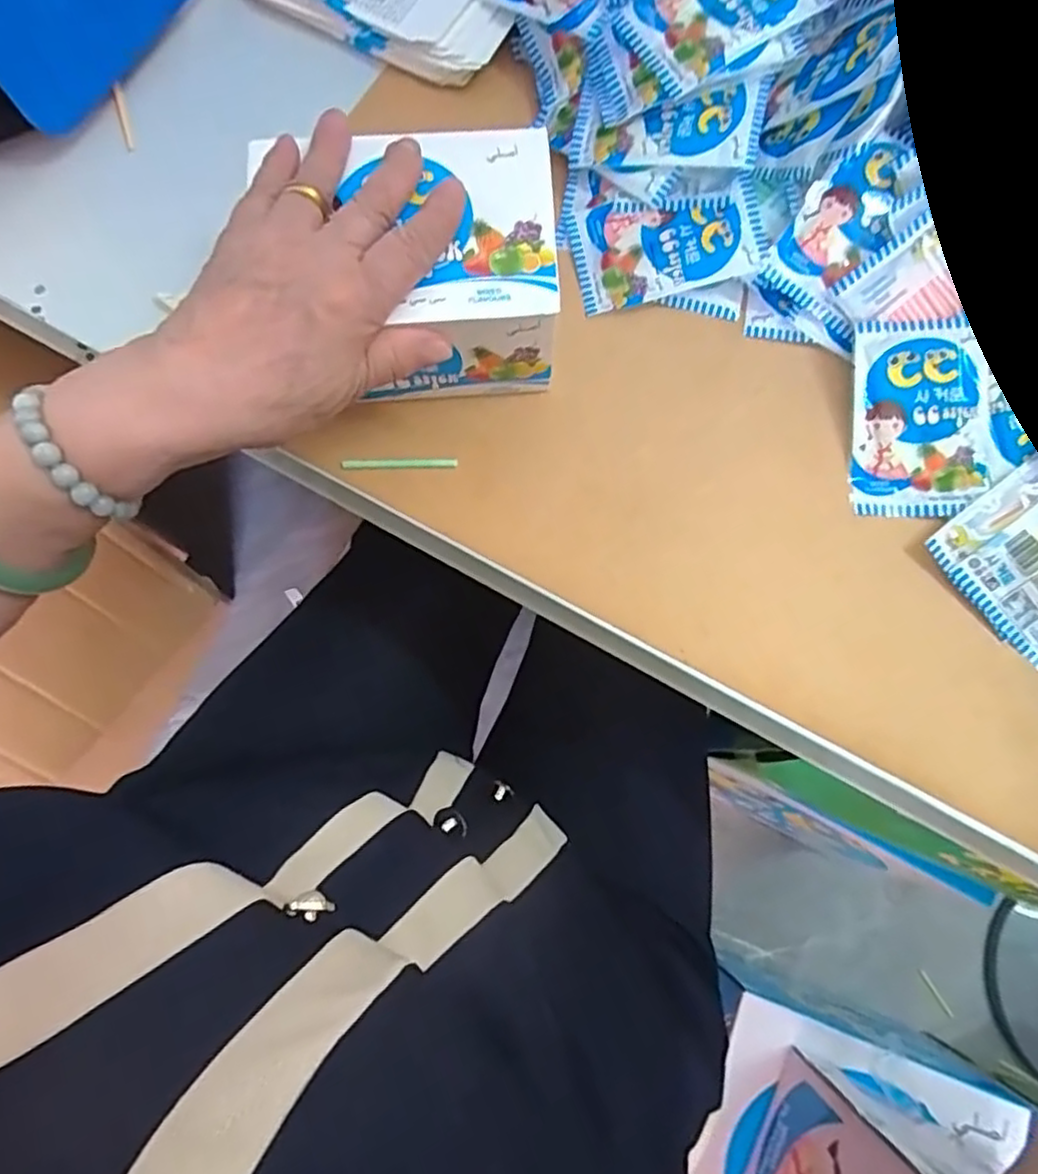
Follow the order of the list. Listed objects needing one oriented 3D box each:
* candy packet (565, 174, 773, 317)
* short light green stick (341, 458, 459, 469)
[{"bbox_3d":[0.082,-0.197,0.381,0.098,0.025,0.063,-11,77,-4],"label":"candy packet"},{"bbox_3d":[-0.063,-0.065,0.360,0.060,0.004,0.005,-1,76,-2],"label":"short light green stick"}]

